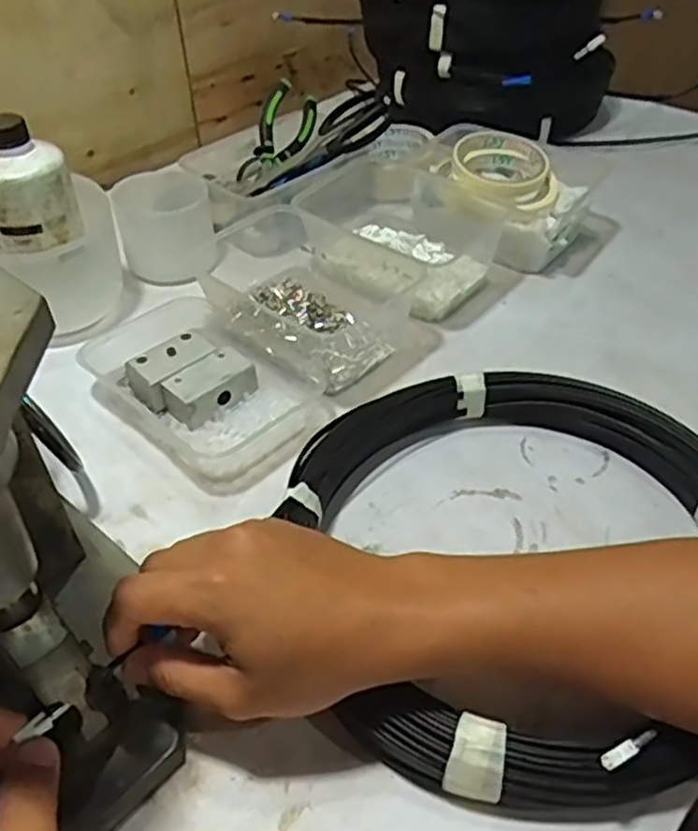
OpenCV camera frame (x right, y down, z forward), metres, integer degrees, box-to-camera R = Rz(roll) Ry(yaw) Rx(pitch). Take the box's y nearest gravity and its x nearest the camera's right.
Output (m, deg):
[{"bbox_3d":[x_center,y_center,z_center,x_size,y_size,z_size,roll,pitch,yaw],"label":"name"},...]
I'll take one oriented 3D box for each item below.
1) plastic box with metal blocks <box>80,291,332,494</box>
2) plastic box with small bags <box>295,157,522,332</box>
[{"bbox_3d":[-0.111,-0.032,0.555,0.181,0.034,0.118,32,52,31],"label":"plastic box with metal blocks"},{"bbox_3d":[0.044,-0.167,0.676,0.209,0.064,0.143,33,53,31],"label":"plastic box with small bags"}]

